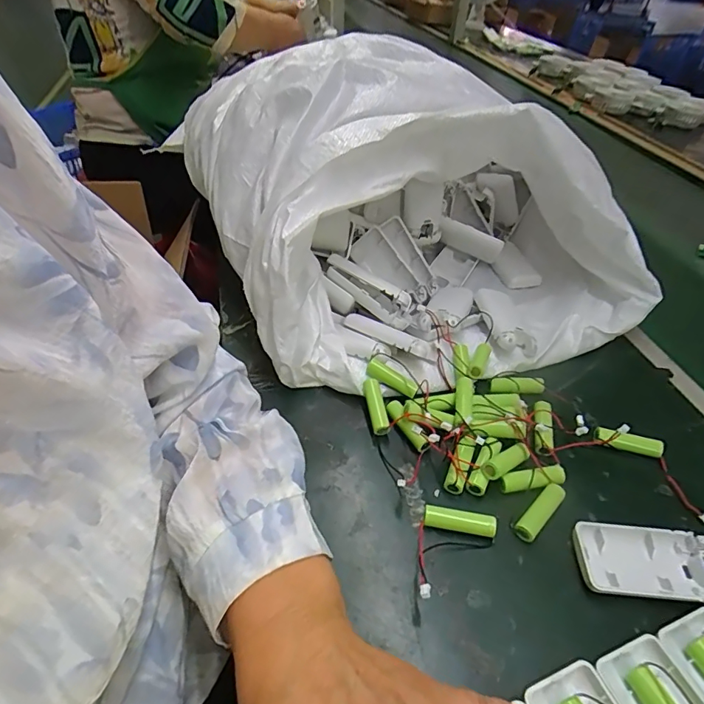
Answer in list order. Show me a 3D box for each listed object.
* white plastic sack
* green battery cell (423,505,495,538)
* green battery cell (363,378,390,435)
[{"bbox_3d":[0.035,-0.191,0.534,0.380,0.200,0.488,-18,47,-20],"label":"white plastic sack"},{"bbox_3d":[0.077,0.120,0.330,0.050,0.014,0.014,8,44,7],"label":"green battery cell"},{"bbox_3d":[0.021,0.047,0.396,0.013,0.017,0.050,-7,44,-9],"label":"green battery cell"}]

